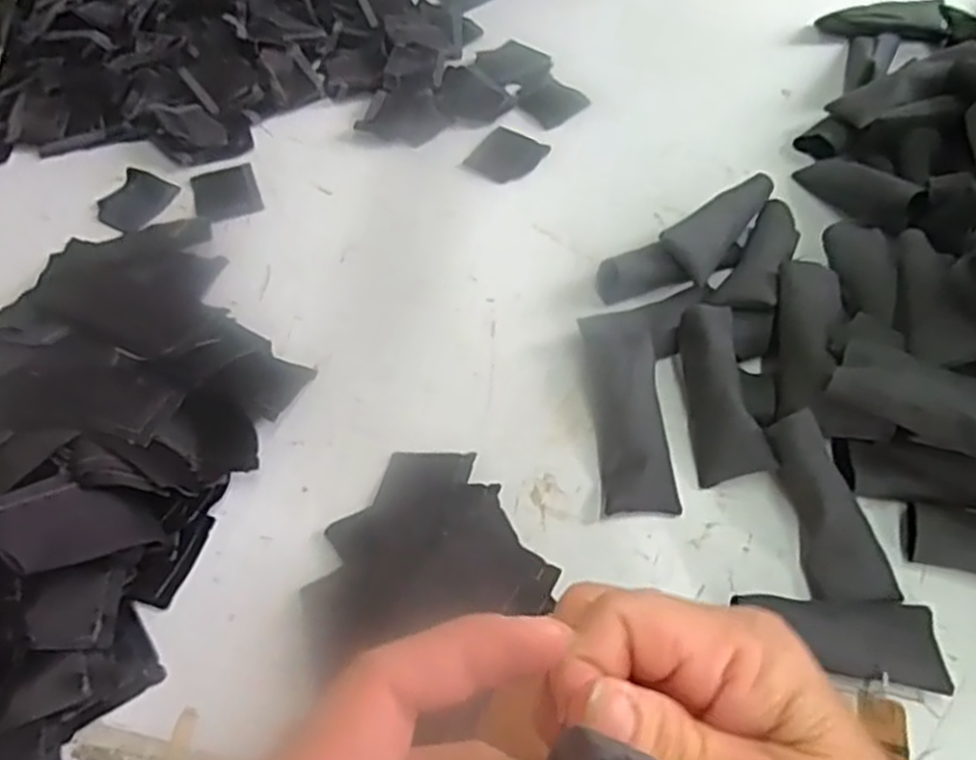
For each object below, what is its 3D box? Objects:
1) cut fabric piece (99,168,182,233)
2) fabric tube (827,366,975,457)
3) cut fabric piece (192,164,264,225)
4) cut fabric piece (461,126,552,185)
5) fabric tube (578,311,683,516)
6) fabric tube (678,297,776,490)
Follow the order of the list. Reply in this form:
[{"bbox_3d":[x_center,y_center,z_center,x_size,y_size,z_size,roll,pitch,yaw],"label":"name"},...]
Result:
[{"bbox_3d":[-0.265,-0.134,0.577,0.046,0.004,0.053,24,64,17],"label":"cut fabric piece"},{"bbox_3d":[0.227,0.013,0.380,0.100,0.022,0.034,34,63,23],"label":"fabric tube"},{"bbox_3d":[-0.199,-0.141,0.586,0.047,0.004,0.057,-19,57,-11],"label":"cut fabric piece"},{"bbox_3d":[0.014,-0.174,0.599,0.048,0.004,0.055,29,61,20],"label":"cut fabric piece"},{"bbox_3d":[0.081,0.017,0.443,0.040,0.019,0.119,-4,70,-1],"label":"fabric tube"},{"bbox_3d":[0.133,0.006,0.444,0.035,0.029,0.104,-4,69,-1],"label":"fabric tube"}]

